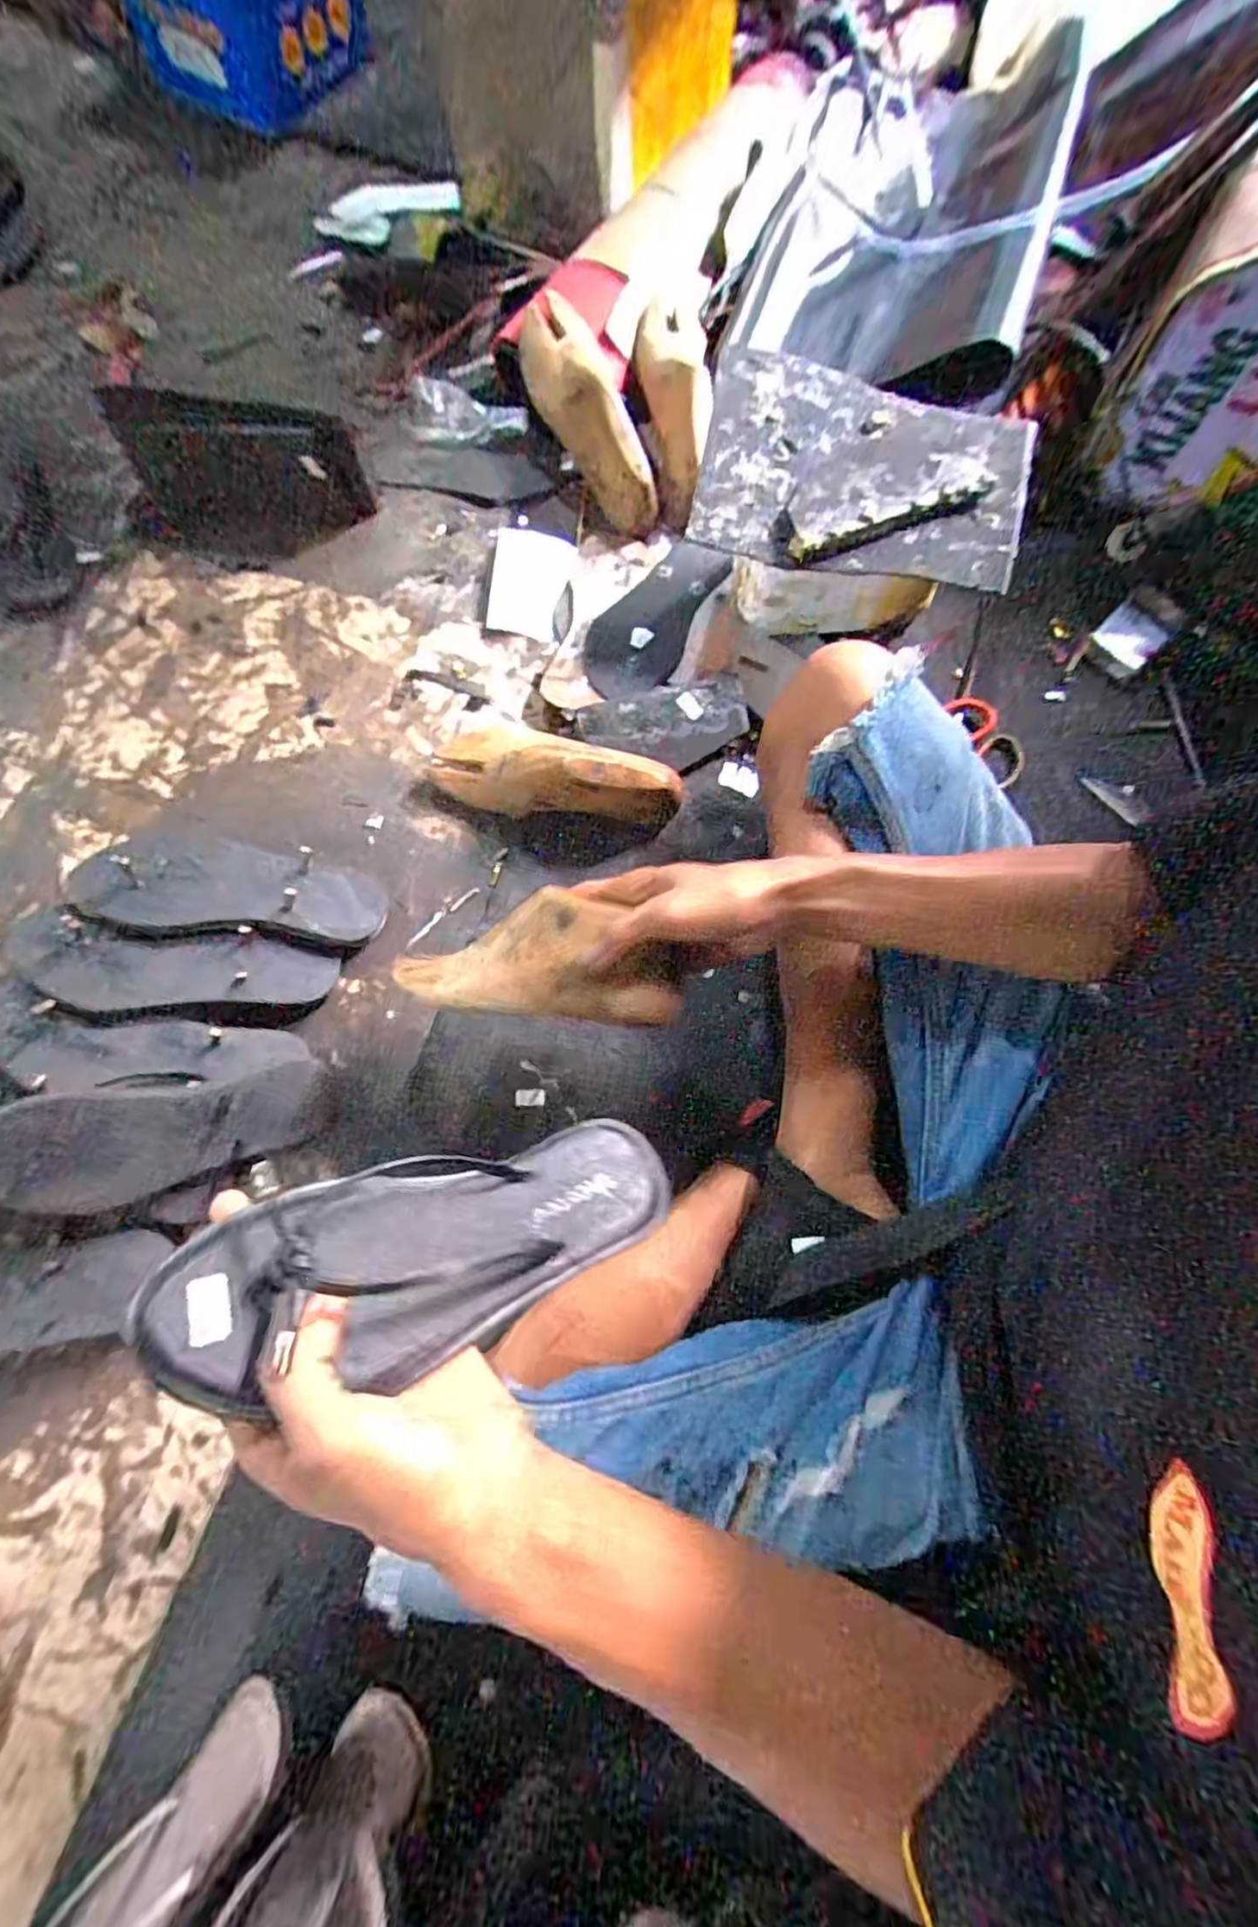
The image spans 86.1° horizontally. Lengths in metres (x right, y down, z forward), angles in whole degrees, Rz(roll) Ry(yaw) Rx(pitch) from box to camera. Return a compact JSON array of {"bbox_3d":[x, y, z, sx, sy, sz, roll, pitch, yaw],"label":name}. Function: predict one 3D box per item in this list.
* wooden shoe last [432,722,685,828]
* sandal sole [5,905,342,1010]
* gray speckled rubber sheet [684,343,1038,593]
[{"bbox_3d":[-0.069,-0.174,0.591,0.231,0.067,0.092,14,74,17],"label":"wooden shoe last"},{"bbox_3d":[-0.378,0.002,0.562,0.244,0.028,0.070,4,73,-14],"label":"sandal sole"},{"bbox_3d":[0.196,-0.410,0.564,0.265,0.039,0.180,13,75,1],"label":"gray speckled rubber sheet"}]

